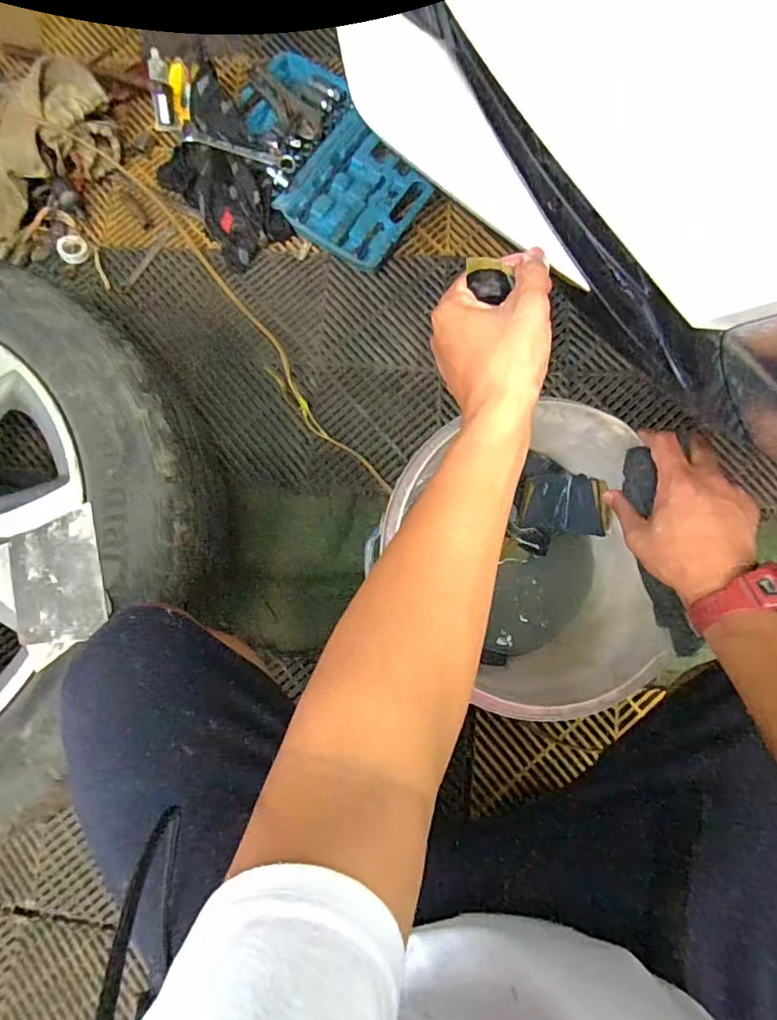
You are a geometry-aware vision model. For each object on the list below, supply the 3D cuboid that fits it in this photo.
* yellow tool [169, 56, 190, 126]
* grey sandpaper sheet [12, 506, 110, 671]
[{"bbox_3d":[-0.378,-0.766,0.950,0.030,0.028,0.125,-7,81,1],"label":"yellow tool"},{"bbox_3d":[-0.354,0.080,0.564,0.099,0.011,0.148,-18,74,1],"label":"grey sandpaper sheet"}]

